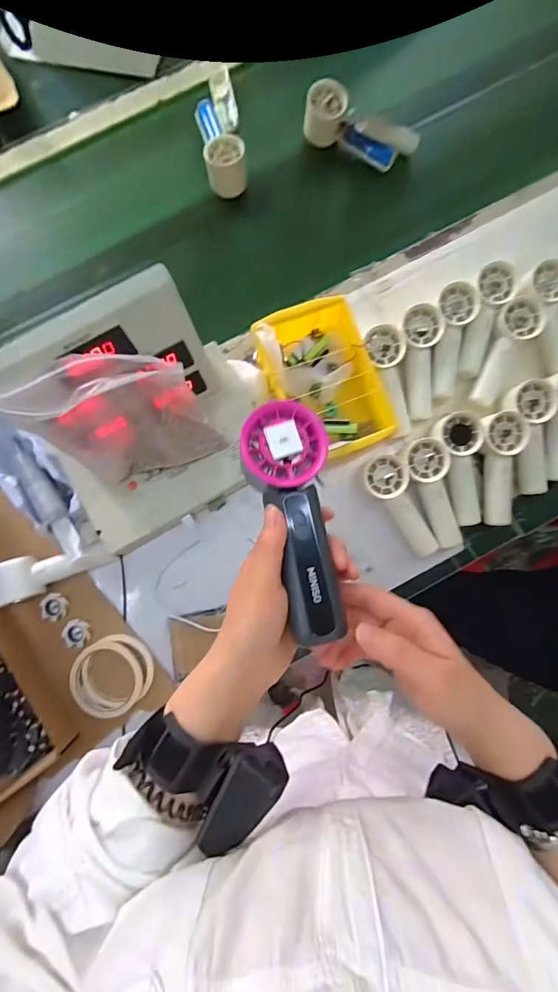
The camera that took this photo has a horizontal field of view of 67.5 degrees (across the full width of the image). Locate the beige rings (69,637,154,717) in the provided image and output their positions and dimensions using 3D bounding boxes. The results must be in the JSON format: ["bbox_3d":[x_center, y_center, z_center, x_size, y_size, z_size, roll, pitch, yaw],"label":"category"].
[{"bbox_3d":[-0.220,0.235,0.545,0.102,0.027,0.096,0,83,0],"label":"beige rings"}]

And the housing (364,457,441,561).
[{"bbox_3d":[0.160,0.014,0.544,0.047,0.027,0.142,-24,84,-2],"label":"housing"}]

